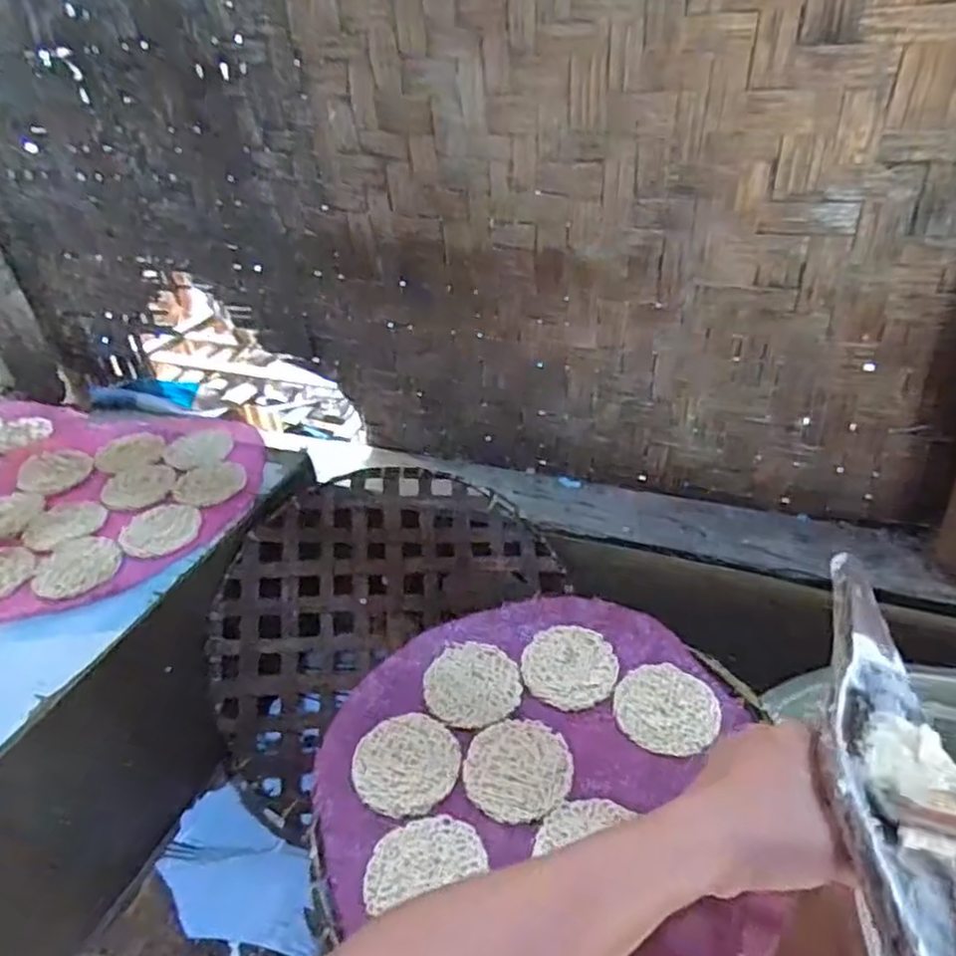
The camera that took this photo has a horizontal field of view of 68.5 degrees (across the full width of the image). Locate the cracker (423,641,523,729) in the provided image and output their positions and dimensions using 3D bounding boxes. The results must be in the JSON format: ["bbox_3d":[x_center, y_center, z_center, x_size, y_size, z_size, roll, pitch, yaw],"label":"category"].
[{"bbox_3d":[-0.005,0.172,0.586,0.079,0.005,0.080,-3,34,2],"label":"cracker"}]

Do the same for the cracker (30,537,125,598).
[{"bbox_3d":[-0.397,0.086,0.695,0.074,0.007,0.084,16,38,27],"label":"cracker"}]

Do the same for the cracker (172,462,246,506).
[{"bbox_3d":[-0.307,0.005,0.811,0.075,0.009,0.087,21,41,32],"label":"cracker"}]

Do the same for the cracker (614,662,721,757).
[{"bbox_3d":[0.148,0.179,0.552,0.076,0.005,0.082,4,35,12],"label":"cracker"}]

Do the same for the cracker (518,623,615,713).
[{"bbox_3d":[0.077,0.157,0.594,0.077,0.006,0.080,-3,34,2],"label":"cracker"}]

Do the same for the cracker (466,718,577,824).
[{"bbox_3d":[0.030,0.213,0.521,0.076,0.007,0.081,-3,34,2],"label":"cracker"}]

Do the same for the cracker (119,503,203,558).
[{"bbox_3d":[-0.335,0.053,0.740,0.079,0.004,0.087,-13,35,-14],"label":"cracker"}]

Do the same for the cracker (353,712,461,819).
[{"bbox_3d":[-0.053,0.212,0.528,0.076,0.004,0.080,-3,34,2],"label":"cracker"}]

